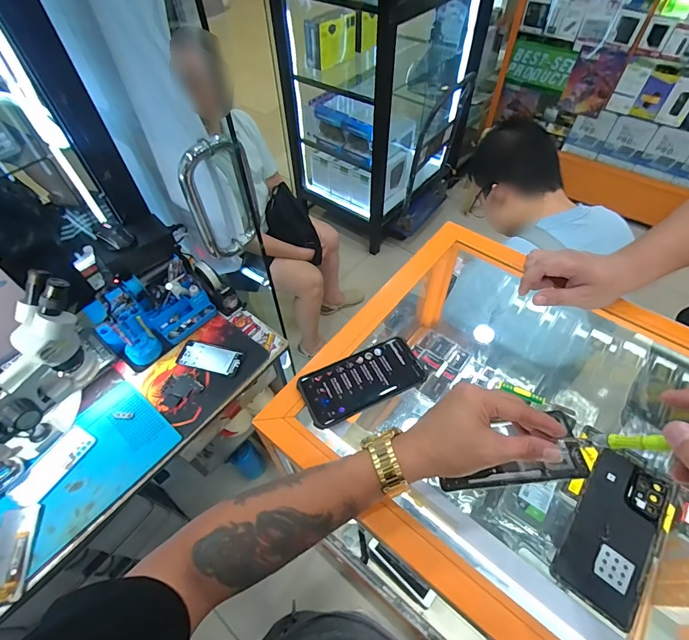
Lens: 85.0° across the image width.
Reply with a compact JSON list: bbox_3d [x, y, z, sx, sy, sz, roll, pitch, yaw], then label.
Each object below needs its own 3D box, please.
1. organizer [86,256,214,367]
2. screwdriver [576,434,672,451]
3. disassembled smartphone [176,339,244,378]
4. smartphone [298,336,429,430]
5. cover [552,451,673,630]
[{"bbox_3d":[-0.484,-0.025,0.948,0.157,0.136,0.251,36,62,25],"label":"organizer"},{"bbox_3d":[0.225,0.089,0.273,0.008,0.102,0.010,44,58,-16],"label":"screwdriver"},{"bbox_3d":[-0.339,0.094,0.951,0.156,0.013,0.079,10,54,9],"label":"disassembled smartphone"},{"bbox_3d":[0.022,0.072,0.463,0.150,0.011,0.072,-20,55,-13],"label":"smartphone"},{"bbox_3d":[0.264,0.203,0.367,0.071,0.009,0.150,33,61,23],"label":"cover"}]

